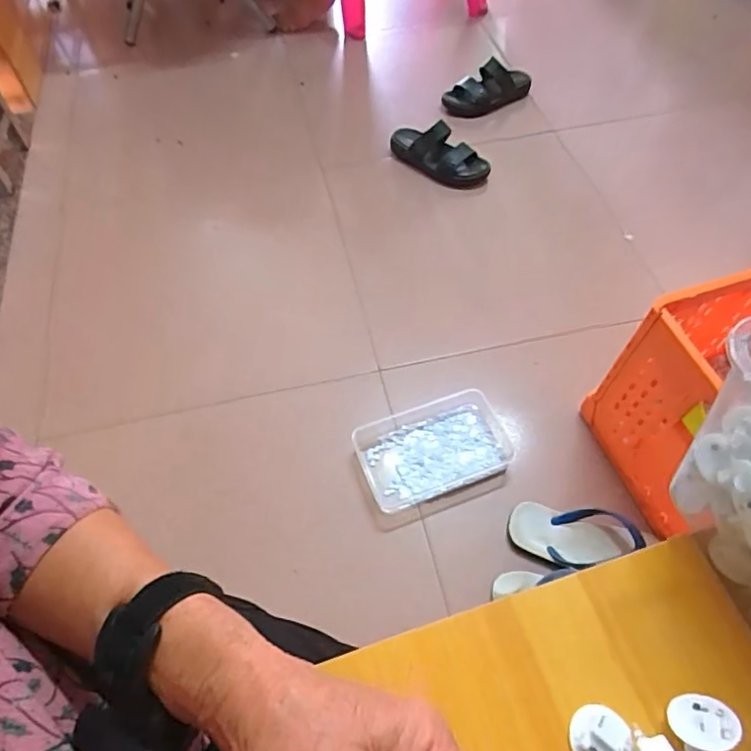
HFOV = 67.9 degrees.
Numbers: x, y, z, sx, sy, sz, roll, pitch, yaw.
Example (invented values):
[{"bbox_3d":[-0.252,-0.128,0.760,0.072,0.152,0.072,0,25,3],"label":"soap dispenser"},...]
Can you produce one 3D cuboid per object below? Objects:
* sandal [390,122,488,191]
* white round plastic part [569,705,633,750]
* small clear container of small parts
[{"bbox_3d":[0.137,-0.527,1.305,0.263,0.096,0.109,35,64,20],"label":"sandal"},{"bbox_3d":[0.118,0.192,0.291,0.030,0.011,0.032,-14,70,23],"label":"white round plastic part"},{"bbox_3d":[0.095,0.118,0.915,0.235,0.042,0.140,-19,59,-12],"label":"small clear container of small parts"}]

